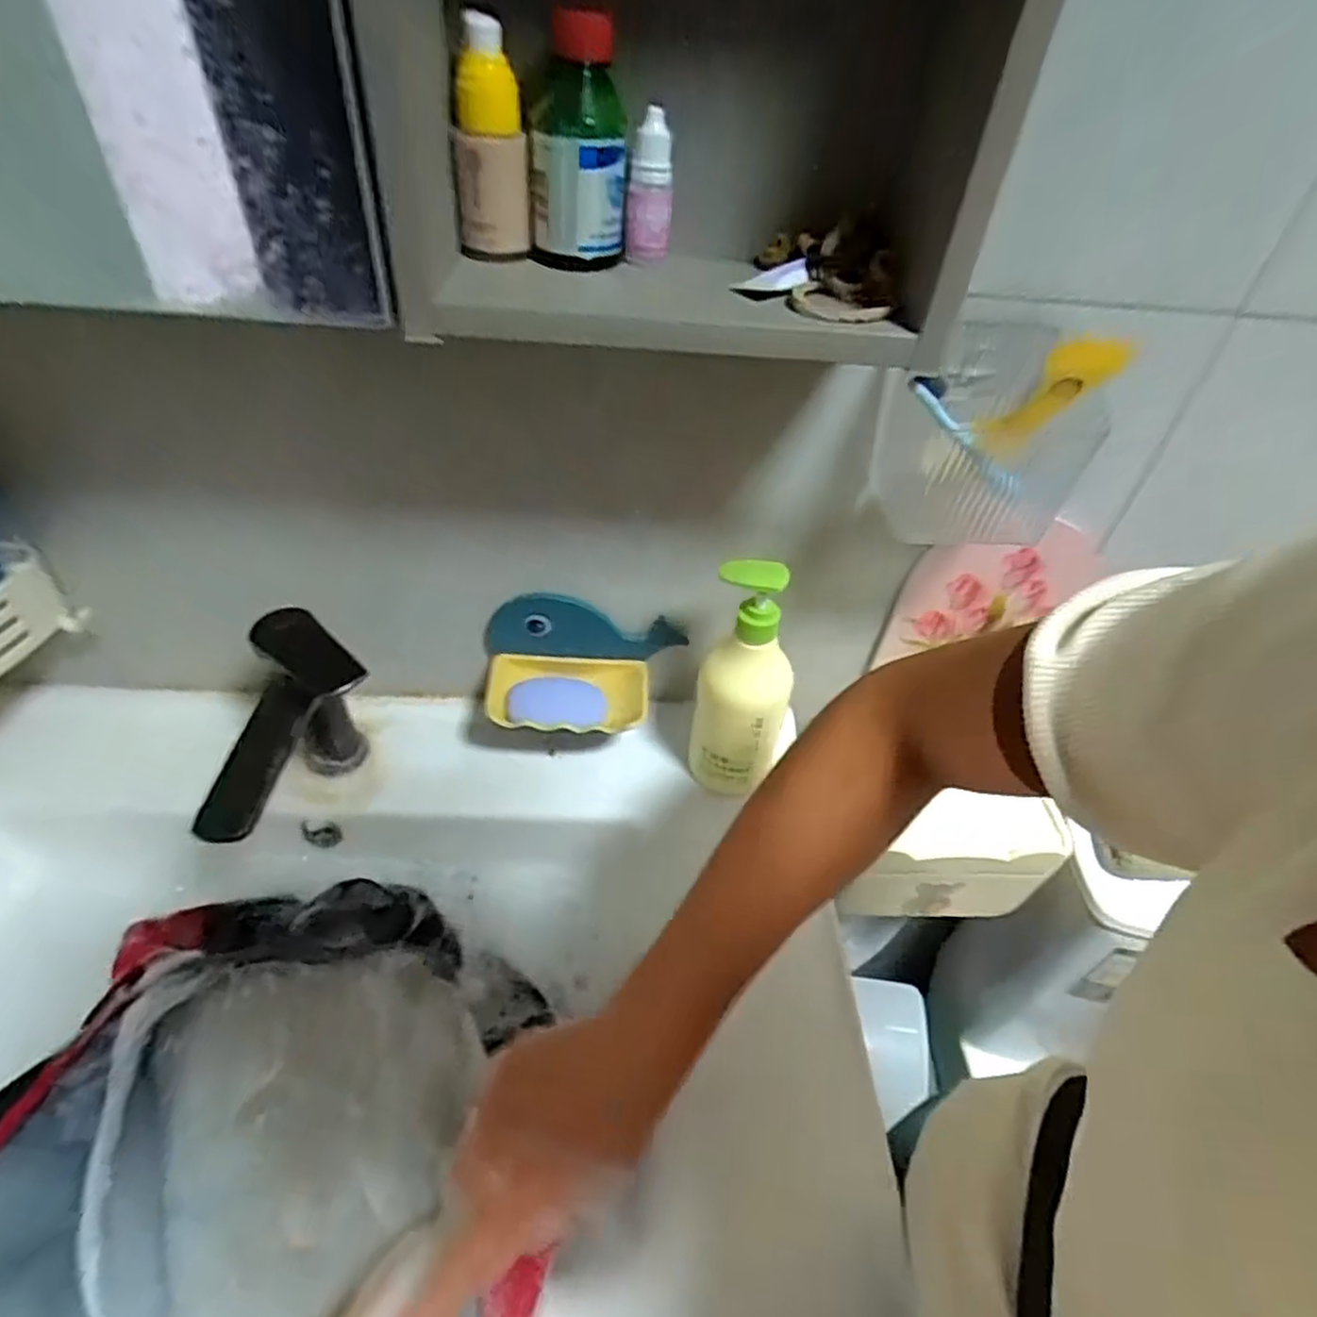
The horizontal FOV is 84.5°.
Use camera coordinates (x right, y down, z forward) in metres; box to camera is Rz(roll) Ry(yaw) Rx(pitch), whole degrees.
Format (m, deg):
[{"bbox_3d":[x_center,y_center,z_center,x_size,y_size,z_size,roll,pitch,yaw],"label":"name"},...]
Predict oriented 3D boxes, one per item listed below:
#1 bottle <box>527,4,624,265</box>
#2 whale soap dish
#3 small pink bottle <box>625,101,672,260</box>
[{"bbox_3d":[-0.038,-0.244,0.345,0.044,0.095,0.045,2,43,-4],"label":"bottle"},{"bbox_3d":[-0.061,0.013,0.585,0.161,0.092,0.084,0,44,-6],"label":"whale soap dish"},{"bbox_3d":[-0.004,-0.231,0.356,0.022,0.062,0.017,2,43,-4],"label":"small pink bottle"}]

